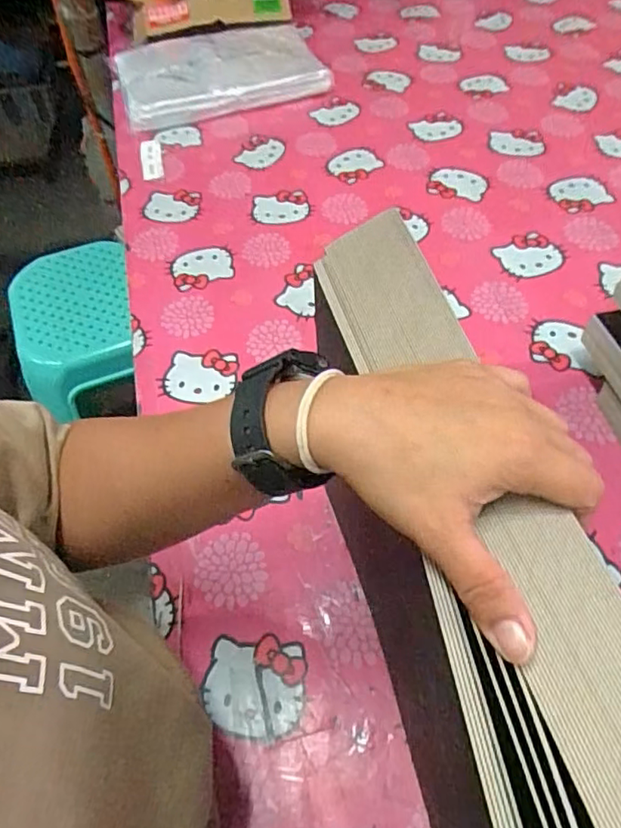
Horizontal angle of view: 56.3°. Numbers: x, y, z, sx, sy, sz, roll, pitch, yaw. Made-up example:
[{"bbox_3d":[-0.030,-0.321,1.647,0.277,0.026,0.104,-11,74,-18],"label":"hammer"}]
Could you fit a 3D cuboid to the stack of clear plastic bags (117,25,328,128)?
[{"bbox_3d":[-0.155,-0.583,0.993,0.351,0.050,0.237,-10,54,-5],"label":"stack of clear plastic bags"}]

